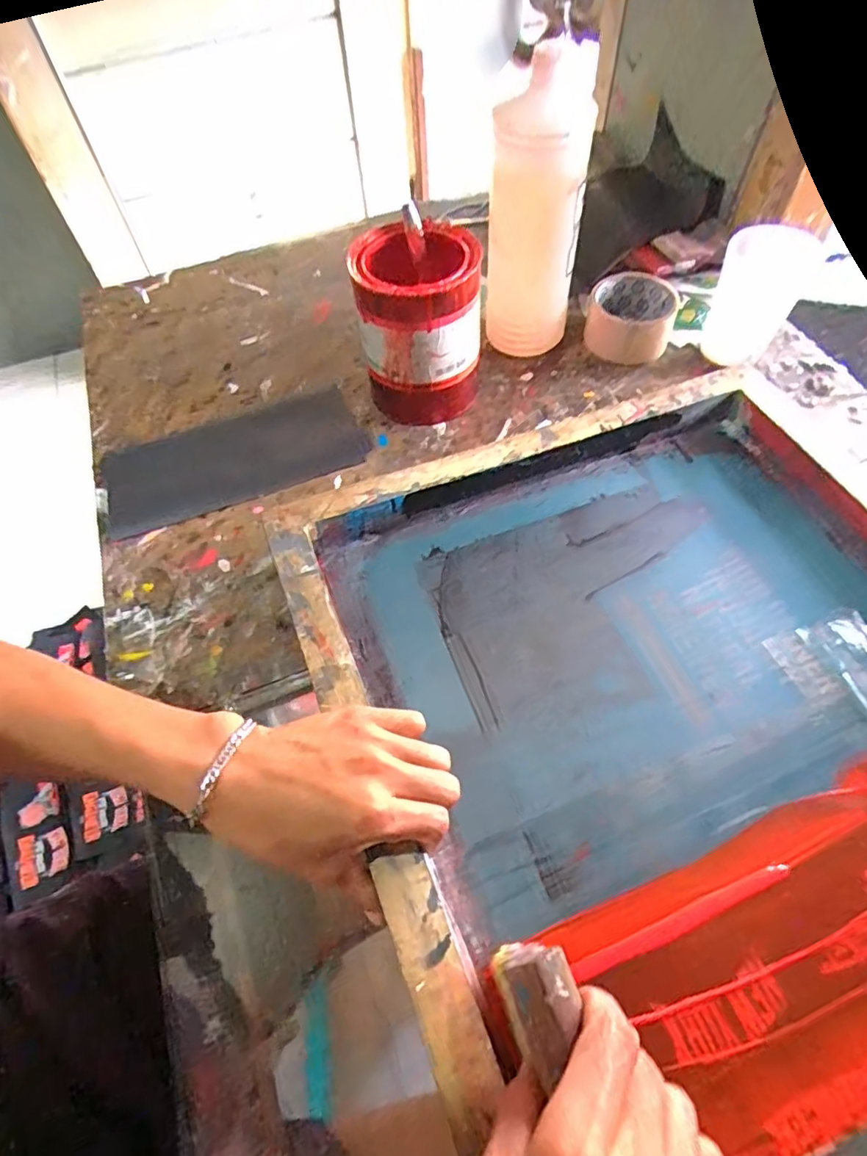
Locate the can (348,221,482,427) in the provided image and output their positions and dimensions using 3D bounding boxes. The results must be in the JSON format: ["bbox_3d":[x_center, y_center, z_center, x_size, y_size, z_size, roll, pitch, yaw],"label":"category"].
[{"bbox_3d":[-0.012,-0.223,0.518,0.097,0.131,0.100,-1,58,2],"label":"can"}]

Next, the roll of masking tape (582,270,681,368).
[{"bbox_3d":[0.201,-0.265,0.590,0.087,0.046,0.083,-1,58,2],"label":"roll of masking tape"}]

